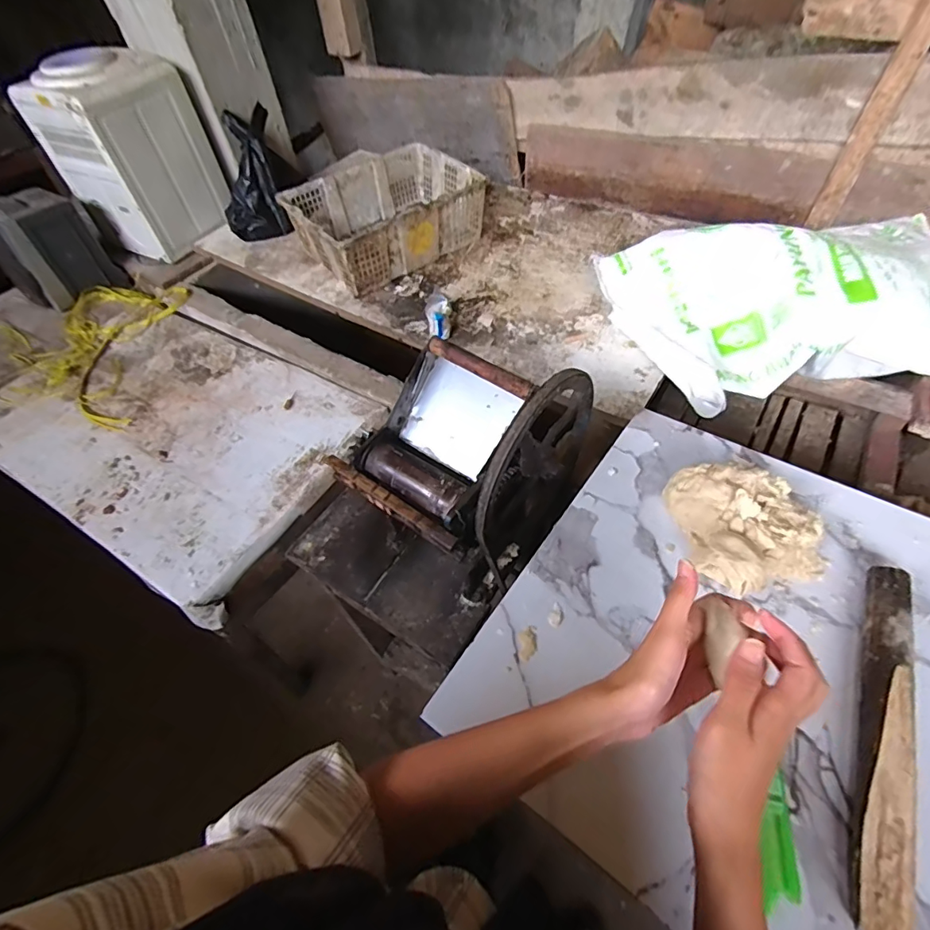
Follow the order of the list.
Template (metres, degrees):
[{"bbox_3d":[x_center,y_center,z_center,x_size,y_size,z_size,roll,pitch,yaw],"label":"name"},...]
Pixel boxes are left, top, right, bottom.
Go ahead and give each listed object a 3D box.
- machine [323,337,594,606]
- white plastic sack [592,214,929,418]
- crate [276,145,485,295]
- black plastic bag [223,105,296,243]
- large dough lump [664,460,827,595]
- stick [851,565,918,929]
[{"bbox_3d":[0.008,-0.003,0.724,0.241,0.348,0.289,31,62,25],"label":"machine"},{"bbox_3d":[0.643,-0.315,0.980,0.671,0.208,0.403,-3,53,3],"label":"white plastic sack"},{"bbox_3d":[-0.212,-0.685,1.354,0.469,0.170,0.350,-32,57,-17],"label":"crate"},{"bbox_3d":[-0.616,-0.838,1.424,0.160,0.341,0.119,3,18,8],"label":"black plastic bag"},{"bbox_3d":[0.309,0.059,0.536,0.138,0.055,0.151,-8,53,-1],"label":"large dough lump"},{"bbox_3d":[0.359,0.224,0.418,0.038,0.033,0.302,21,58,20],"label":"stick"}]

